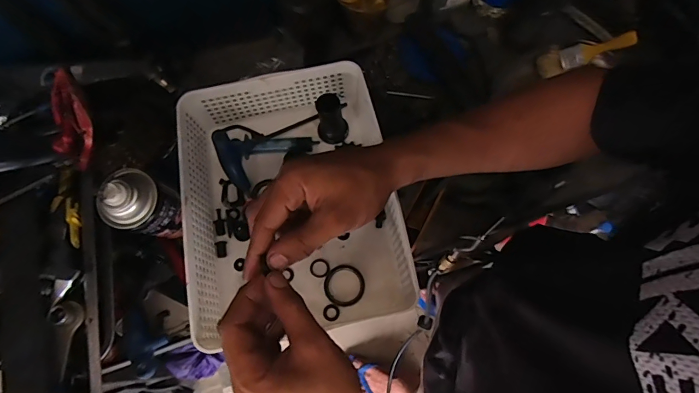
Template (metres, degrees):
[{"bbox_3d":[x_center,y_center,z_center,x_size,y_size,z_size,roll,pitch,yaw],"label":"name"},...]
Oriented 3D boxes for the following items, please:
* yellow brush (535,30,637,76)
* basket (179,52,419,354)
[{"bbox_3d":[0.369,-0.228,0.634,0.146,0.010,0.037,-21,103,8],"label":"yellow brush"},{"bbox_3d":[-0.074,0.002,0.519,0.246,0.089,0.315,-10,73,-4],"label":"basket"}]

